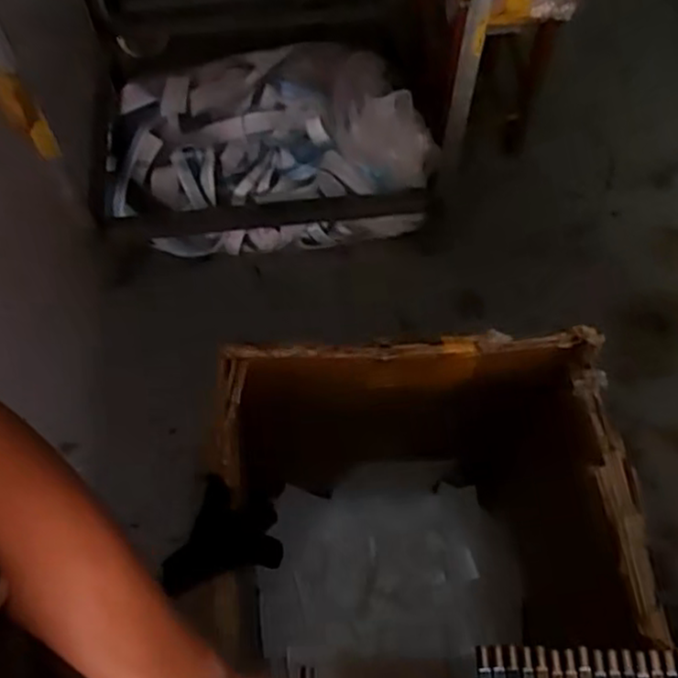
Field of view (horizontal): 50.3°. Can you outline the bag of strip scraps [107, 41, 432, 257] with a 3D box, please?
[{"bbox_3d":[-0.172,-0.404,1.551,0.655,0.258,0.395,-6,62,-5],"label":"bag of strip scraps"}]

